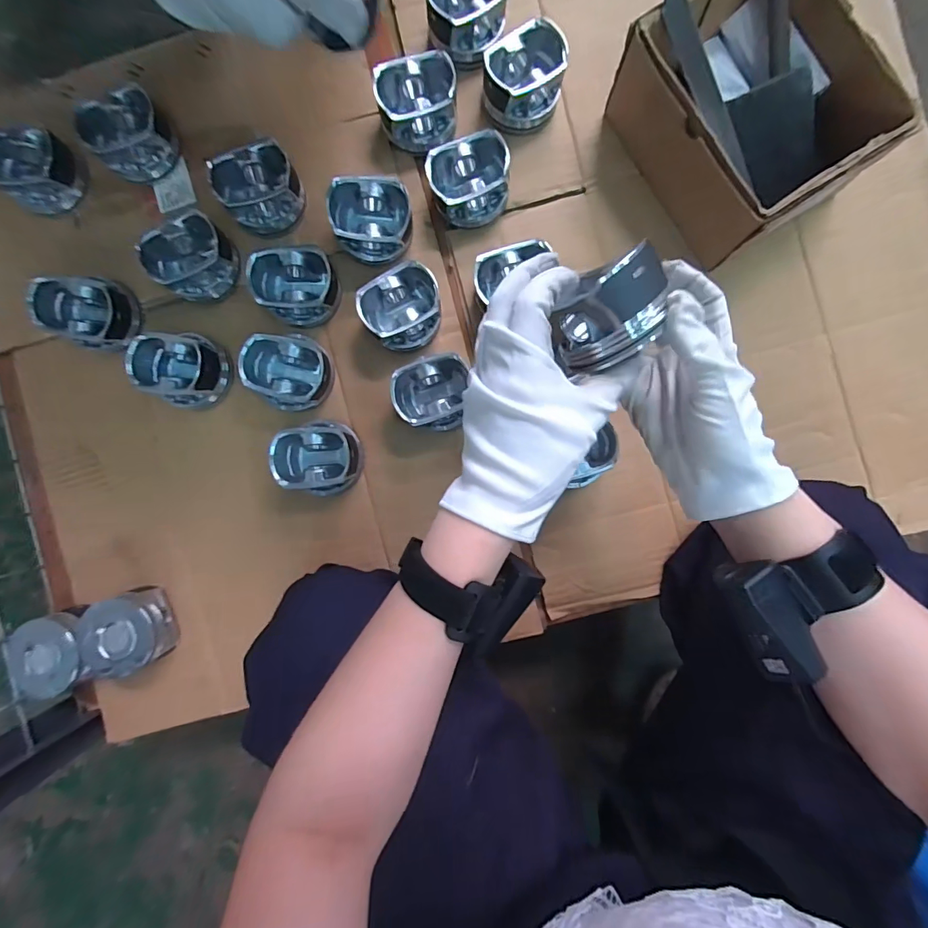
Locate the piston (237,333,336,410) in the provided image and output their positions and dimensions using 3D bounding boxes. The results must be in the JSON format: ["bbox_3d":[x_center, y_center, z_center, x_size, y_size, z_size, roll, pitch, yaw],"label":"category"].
[{"bbox_3d":[-0.169,-0.090,0.444,0.074,0.055,0.068,0,90,2],"label":"piston"}]

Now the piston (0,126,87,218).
[{"bbox_3d":[-0.434,-0.301,0.461,0.074,0.053,0.074,0,90,2],"label":"piston"}]

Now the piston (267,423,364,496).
[{"bbox_3d":[-0.142,-0.006,0.446,0.075,0.051,0.071,0,90,2],"label":"piston"}]

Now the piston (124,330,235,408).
[{"bbox_3d":[-0.282,-0.095,0.454,0.077,0.047,0.073,17,90,2],"label":"piston"}]

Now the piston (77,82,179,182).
[{"bbox_3d":[-0.333,-0.328,0.456,0.077,0.047,0.059,-33,88,2],"label":"piston"}]

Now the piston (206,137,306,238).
[{"bbox_3d":[-0.198,-0.268,0.447,0.076,0.054,0.062,-28,89,2],"label":"piston"}]

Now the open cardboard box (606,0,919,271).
[{"bbox_3d":[0.248,-0.309,0.405,0.148,0.098,0.194,-31,88,2],"label":"open cardboard box"}]

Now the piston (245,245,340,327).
[{"bbox_3d":[-0.164,-0.174,0.446,0.079,0.052,0.068,13,90,2],"label":"piston"}]

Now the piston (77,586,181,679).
[{"bbox_3d":[-0.332,0.167,0.454,0.085,0.057,0.074,-23,89,2],"label":"piston"}]

